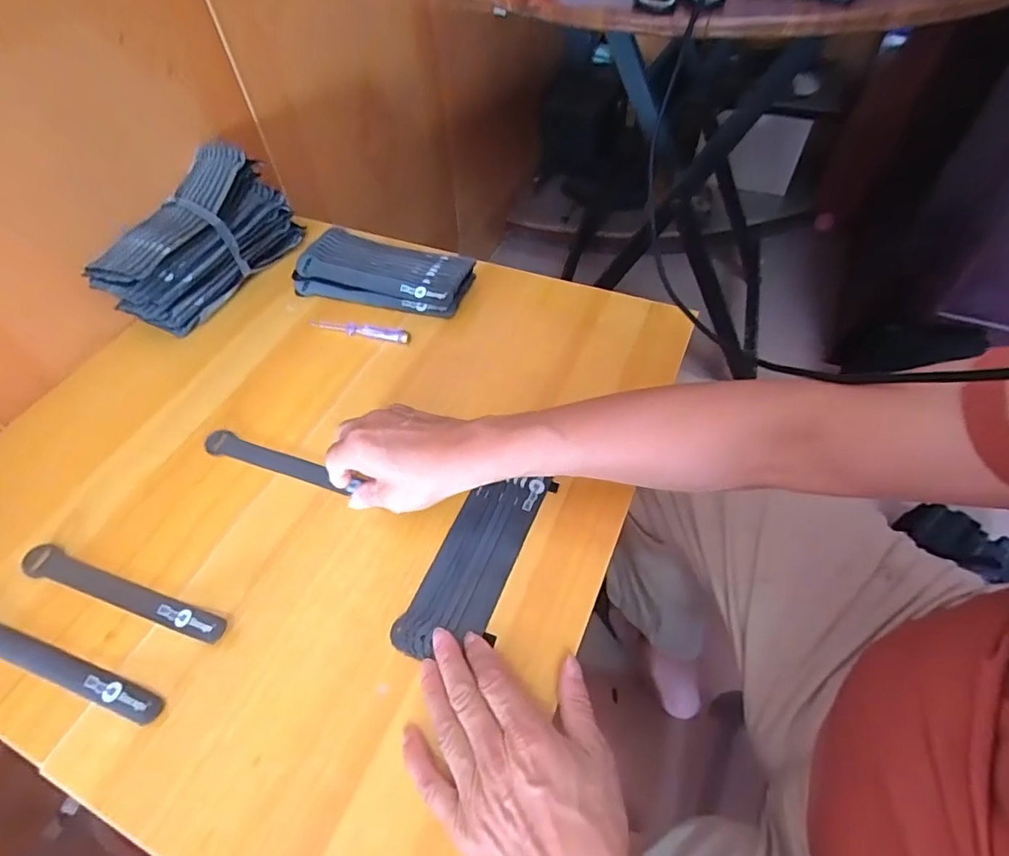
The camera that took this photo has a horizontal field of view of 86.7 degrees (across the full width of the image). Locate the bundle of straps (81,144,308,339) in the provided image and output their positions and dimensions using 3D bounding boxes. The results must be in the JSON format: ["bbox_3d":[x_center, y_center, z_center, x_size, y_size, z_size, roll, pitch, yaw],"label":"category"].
[{"bbox_3d":[-0.341,-0.205,0.604,0.075,0.119,0.225,21,57,17],"label":"bundle of straps"}]

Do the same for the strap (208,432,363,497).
[{"bbox_3d":[-0.203,0.032,0.488,0.159,0.009,0.024,16,56,14],"label":"strap"}]

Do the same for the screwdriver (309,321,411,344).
[{"bbox_3d":[-0.159,-0.106,0.585,0.117,0.014,0.016,10,54,9],"label":"screwdriver"}]

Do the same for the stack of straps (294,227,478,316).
[{"bbox_3d":[-0.136,-0.184,0.629,0.198,0.040,0.094,11,54,10],"label":"stack of straps"}]

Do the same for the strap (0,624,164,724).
[{"bbox_3d":[-0.332,0.172,0.392,0.195,0.006,0.023,12,50,14],"label":"strap"}]

